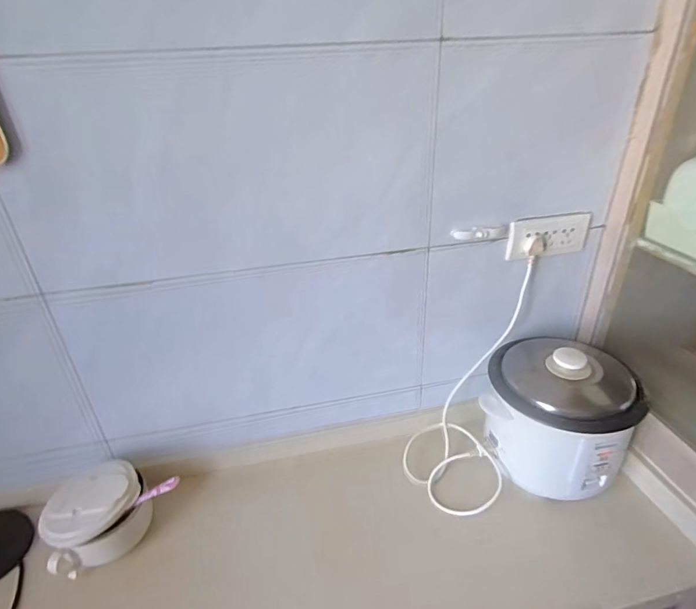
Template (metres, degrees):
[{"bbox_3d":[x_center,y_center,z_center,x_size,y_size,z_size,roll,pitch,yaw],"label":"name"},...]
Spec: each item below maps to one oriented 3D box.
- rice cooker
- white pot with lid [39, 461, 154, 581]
[{"bbox_3d":[0.373,0.183,0.775,0.247,0.214,0.205,12,33,23],"label":"rice cooker"},{"bbox_3d":[-0.411,0.349,0.721,0.152,0.100,0.131,-25,37,-34],"label":"white pot with lid"}]

